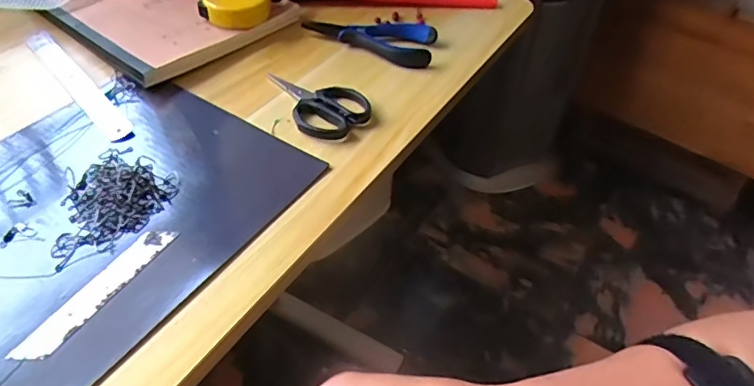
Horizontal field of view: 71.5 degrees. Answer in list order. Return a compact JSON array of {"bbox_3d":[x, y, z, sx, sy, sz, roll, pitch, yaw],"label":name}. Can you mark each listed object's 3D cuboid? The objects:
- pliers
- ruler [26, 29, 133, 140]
[{"bbox_3d":[-0.002,-0.149,0.487,0.118,0.014,0.052,21,49,13],"label":"pliers"},{"bbox_3d":[-0.242,-0.091,0.417,0.021,0.004,0.162,-33,58,-31],"label":"ruler"}]

